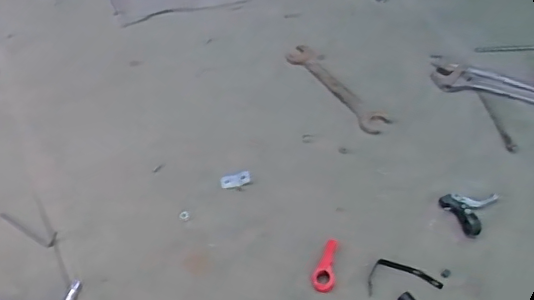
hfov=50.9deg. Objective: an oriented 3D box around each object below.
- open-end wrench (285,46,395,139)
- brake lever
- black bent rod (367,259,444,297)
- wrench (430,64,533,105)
[{"bbox_3d":[0.131,-0.118,1.076,0.050,0.008,0.265,-34,56,-13],"label":"open-end wrench"},{"bbox_3d":[0.322,0.090,0.909,0.076,0.024,0.088,33,56,18],"label":"brake lever"},{"bbox_3d":[0.205,0.188,0.843,0.109,0.005,0.050,-1,53,-7],"label":"black bent rod"},{"bbox_3d":[0.444,-0.114,1.052,0.261,0.020,0.058,14,52,5],"label":"wrench"}]

